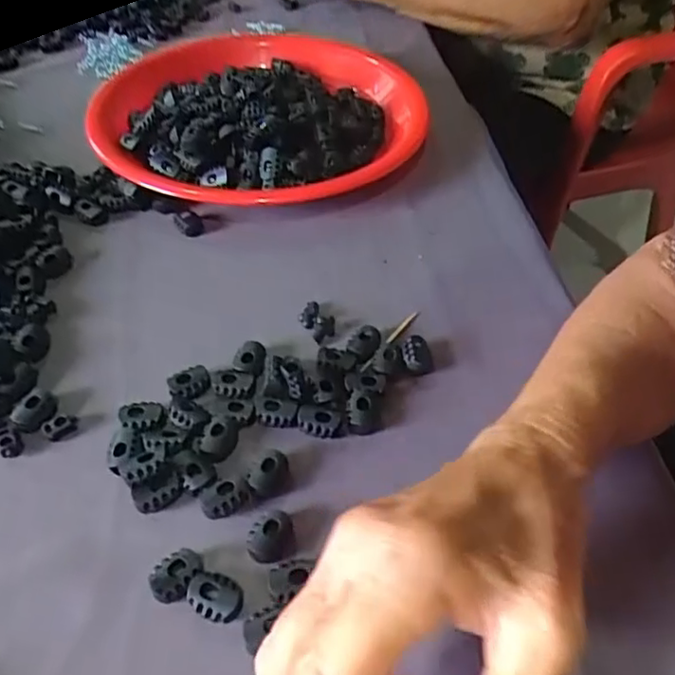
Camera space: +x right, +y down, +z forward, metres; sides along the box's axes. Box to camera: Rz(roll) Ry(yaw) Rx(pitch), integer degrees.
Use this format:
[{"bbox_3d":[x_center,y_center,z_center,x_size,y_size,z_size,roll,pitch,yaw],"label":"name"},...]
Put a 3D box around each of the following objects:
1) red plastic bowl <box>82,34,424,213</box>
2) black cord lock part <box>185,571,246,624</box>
[{"bbox_3d":[-0.058,-0.179,0.500,0.250,0.041,0.244,2,47,-2],"label":"red plastic bowl"},{"bbox_3d":[-0.050,0.106,0.257,0.023,0.007,0.016,13,47,9],"label":"black cord lock part"}]

